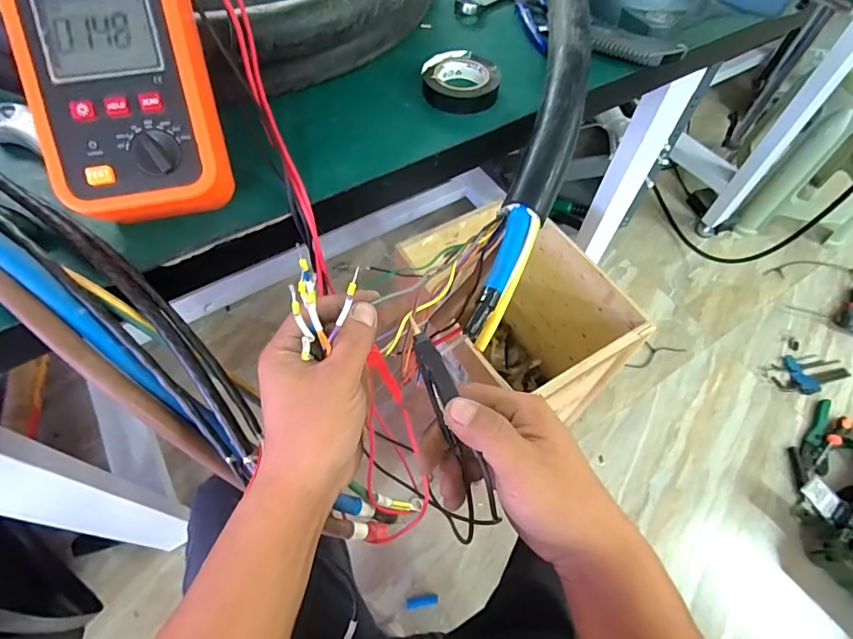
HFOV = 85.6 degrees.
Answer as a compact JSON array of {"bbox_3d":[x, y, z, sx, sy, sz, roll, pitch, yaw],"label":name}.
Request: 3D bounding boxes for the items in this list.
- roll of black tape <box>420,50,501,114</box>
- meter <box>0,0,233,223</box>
[{"bbox_3d":[0.034,-0.228,0.441,0.070,0.021,0.070,11,56,2],"label":"roll of black tape"},{"bbox_3d":[-0.198,-0.150,0.311,0.105,0.052,0.162,-11,95,-10],"label":"meter"}]

